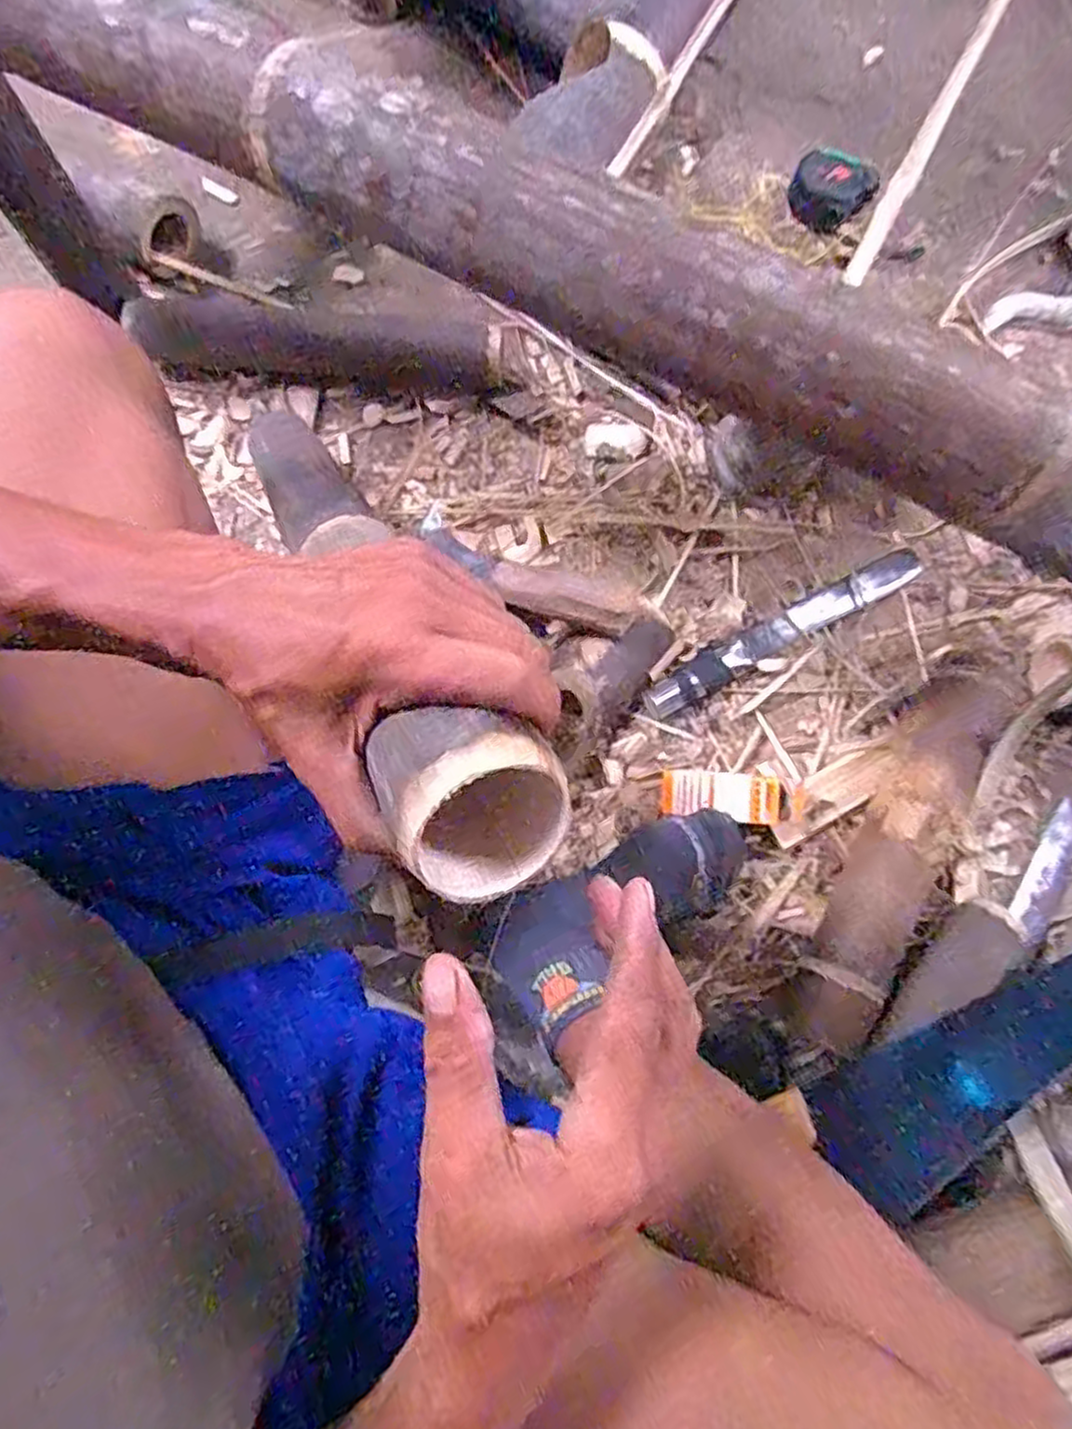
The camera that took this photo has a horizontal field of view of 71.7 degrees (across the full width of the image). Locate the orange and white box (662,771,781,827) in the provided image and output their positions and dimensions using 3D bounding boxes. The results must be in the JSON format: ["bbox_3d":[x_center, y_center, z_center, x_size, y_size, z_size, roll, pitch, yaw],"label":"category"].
[{"bbox_3d":[0.157,0.070,0.639,0.103,0.014,0.044,5,75,28],"label":"orange and white box"}]

